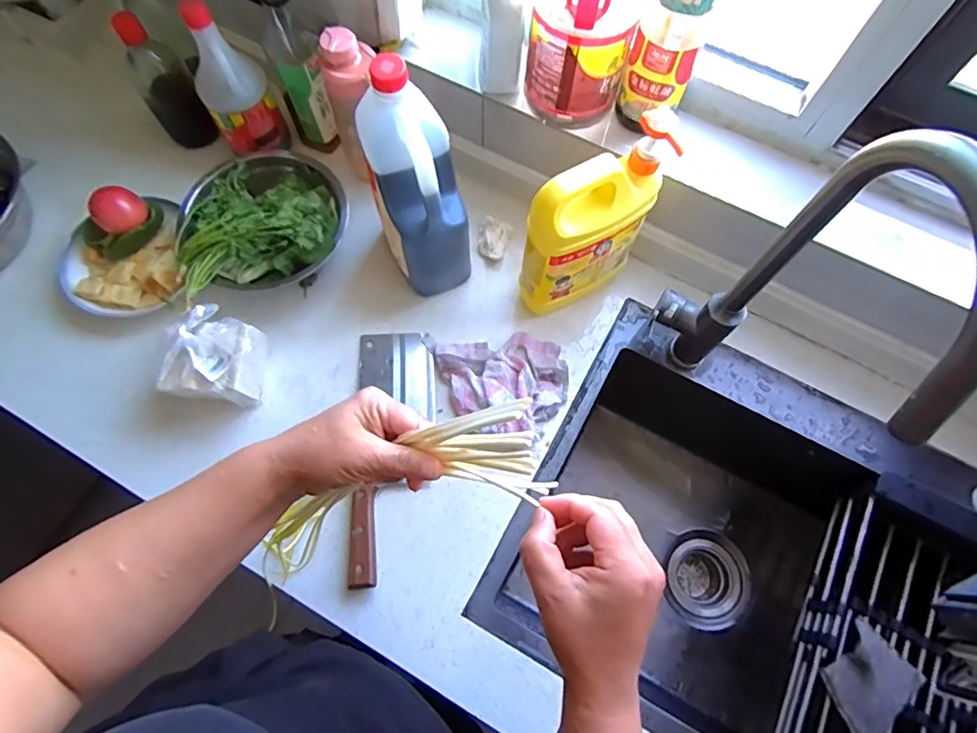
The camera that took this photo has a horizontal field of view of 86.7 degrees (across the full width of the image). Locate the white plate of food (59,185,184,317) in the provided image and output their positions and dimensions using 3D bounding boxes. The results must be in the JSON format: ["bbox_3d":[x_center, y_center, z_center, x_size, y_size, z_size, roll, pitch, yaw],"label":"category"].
[{"bbox_3d":[-0.468,-0.137,0.656,0.146,0.084,0.156,0,70,0],"label":"white plate of food"}]

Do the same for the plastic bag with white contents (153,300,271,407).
[{"bbox_3d":[-0.303,-0.008,0.591,0.083,0.102,0.098,7,70,2],"label":"plastic bag with white contents"}]

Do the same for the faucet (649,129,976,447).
[{"bbox_3d":[0.257,-0.024,0.458,0.063,0.402,0.222,-16,71,-6],"label":"faucet"}]

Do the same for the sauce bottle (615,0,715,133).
[{"bbox_3d":[0.190,-0.350,0.514,0.070,0.238,0.076,17,71,6],"label":"sauce bottle"}]

